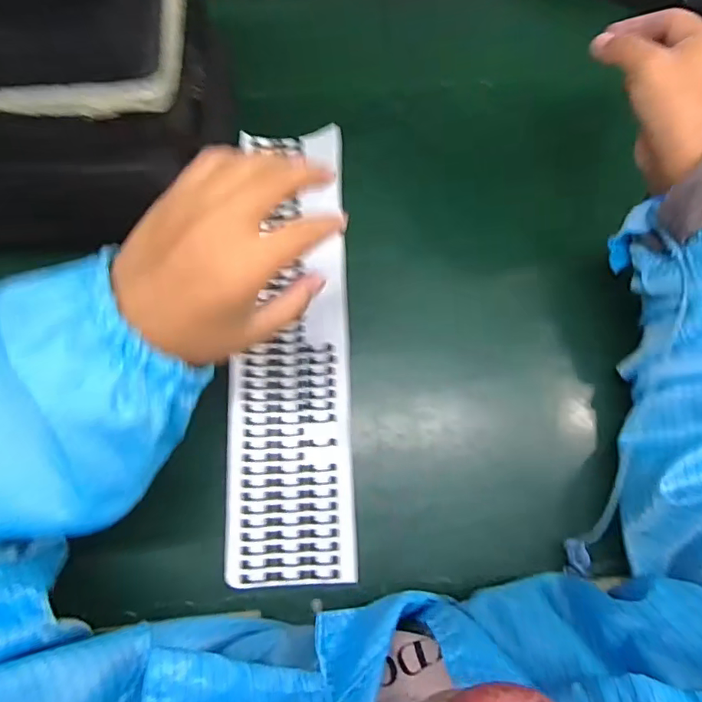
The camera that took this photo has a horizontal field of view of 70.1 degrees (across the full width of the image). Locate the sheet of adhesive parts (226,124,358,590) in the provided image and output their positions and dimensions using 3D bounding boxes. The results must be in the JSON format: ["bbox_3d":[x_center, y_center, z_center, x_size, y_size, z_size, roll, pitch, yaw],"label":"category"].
[{"bbox_3d":[-0.041,-0.010,0.345,0.077,0.010,0.315,-2,76,-2],"label":"sheet of adhesive parts"}]

